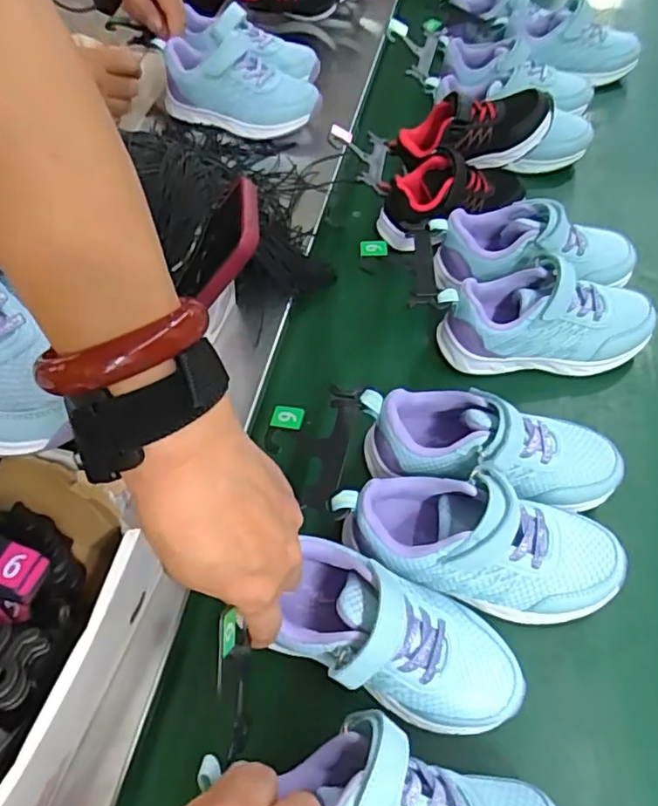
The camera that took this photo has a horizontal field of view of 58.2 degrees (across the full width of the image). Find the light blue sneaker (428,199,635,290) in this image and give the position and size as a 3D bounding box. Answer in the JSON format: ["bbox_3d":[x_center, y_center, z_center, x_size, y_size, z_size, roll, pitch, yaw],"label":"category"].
[{"bbox_3d":[0.184,-0.139,0.526,0.180,0.077,0.069,6,57,5],"label":"light blue sneaker"}]

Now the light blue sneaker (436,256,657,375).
[{"bbox_3d":[0.181,-0.069,0.488,0.179,0.065,0.071,2,57,2],"label":"light blue sneaker"}]

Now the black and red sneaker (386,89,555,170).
[{"bbox_3d":[0.138,-0.270,0.582,0.152,0.061,0.057,-4,56,14],"label":"black and red sneaker"}]

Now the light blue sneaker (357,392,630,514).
[{"bbox_3d":[0.114,0.035,0.418,0.183,0.068,0.071,7,57,6],"label":"light blue sneaker"}]

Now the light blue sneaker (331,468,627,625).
[{"bbox_3d":[0.099,0.092,0.385,0.178,0.079,0.072,15,58,10],"label":"light blue sneaker"}]

